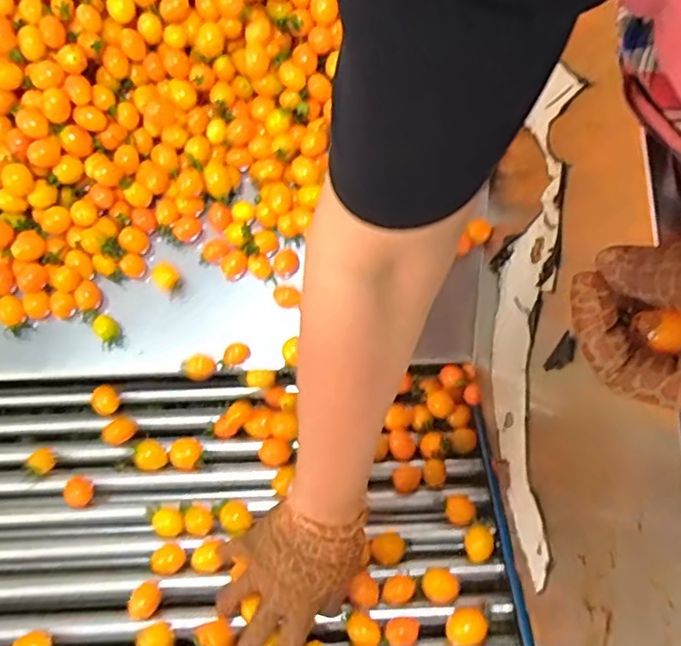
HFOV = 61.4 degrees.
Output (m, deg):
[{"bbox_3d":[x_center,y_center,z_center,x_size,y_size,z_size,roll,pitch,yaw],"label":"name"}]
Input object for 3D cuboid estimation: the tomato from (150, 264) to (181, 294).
[{"bbox_3d":[-0.173,-0.044,0.571,0.025,0.024,0.022,-28,71,-13],"label":"tomato"}]

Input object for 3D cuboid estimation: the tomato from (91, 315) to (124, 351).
[{"bbox_3d":[-0.229,0.008,0.564,0.022,0.018,0.033,-31,72,-14],"label":"tomato"}]

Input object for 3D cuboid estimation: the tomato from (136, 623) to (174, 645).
[{"bbox_3d":[-0.146,0.253,0.456,0.025,0.022,0.024,-23,70,-12],"label":"tomato"}]

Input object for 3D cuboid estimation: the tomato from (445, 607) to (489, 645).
[{"bbox_3d":[0.102,0.249,0.467,0.031,0.024,0.026,-22,70,-11],"label":"tomato"}]

